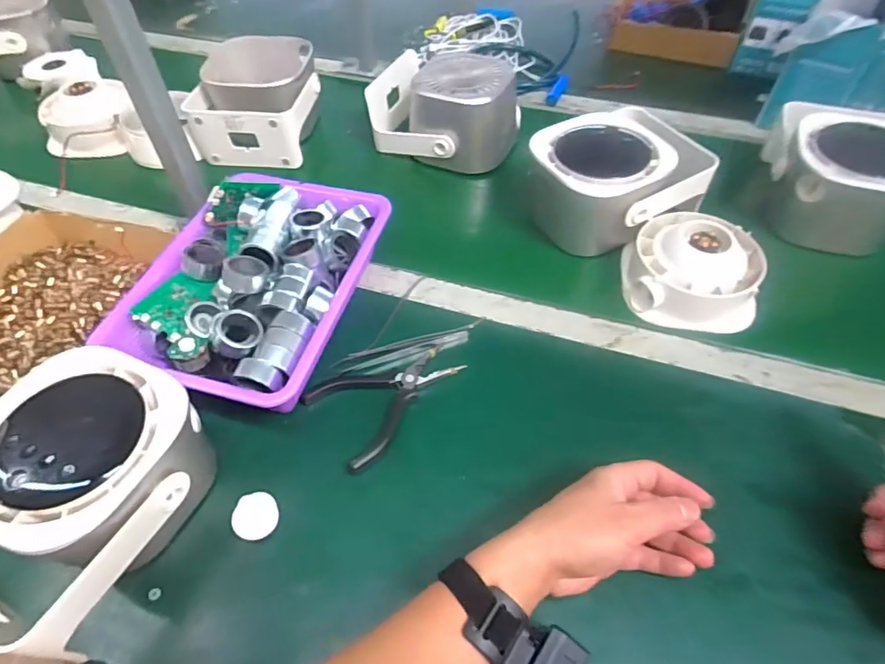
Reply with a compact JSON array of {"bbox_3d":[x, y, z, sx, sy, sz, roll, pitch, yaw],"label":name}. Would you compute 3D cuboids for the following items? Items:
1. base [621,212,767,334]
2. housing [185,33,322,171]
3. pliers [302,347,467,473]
[{"bbox_3d":[0.269,-0.070,0.564,0.137,0.067,0.142,12,54,10],"label":"base"},{"bbox_3d":[-0.265,-0.335,0.761,0.164,0.103,0.180,4,53,4],"label":"housing"},{"bbox_3d":[-0.058,0.056,0.501,0.096,0.012,0.138,38,62,26],"label":"pliers"}]

